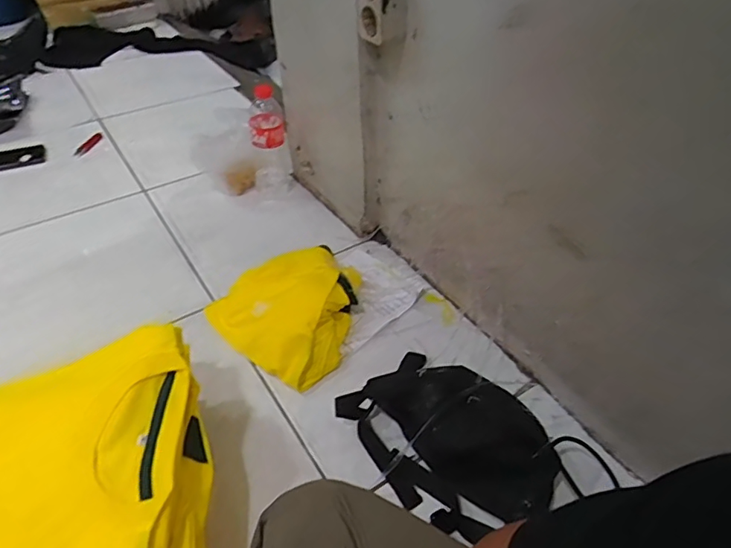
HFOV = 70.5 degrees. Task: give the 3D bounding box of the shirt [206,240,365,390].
[{"bbox_3d":[-0.099,0.042,0.778,0.214,0.061,0.215,31,52,30],"label":"shirt"}]

